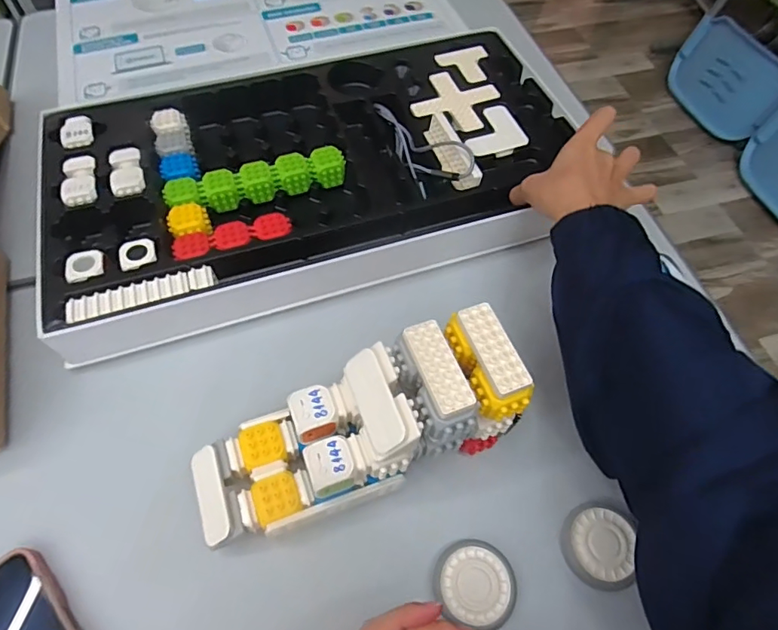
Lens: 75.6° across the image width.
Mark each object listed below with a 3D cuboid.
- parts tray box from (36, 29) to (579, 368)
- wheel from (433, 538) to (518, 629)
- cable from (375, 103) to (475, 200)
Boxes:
[{"bbox_3d":[-0.071,-0.150,0.528,0.533,0.046,0.309,-16,62,-10],"label":"parts tray box"},{"bbox_3d":[0.062,0.195,0.365,0.056,0.014,0.054,1,61,-1],"label":"wheel"},{"bbox_3d":[0.035,-0.189,0.536,0.063,0.015,0.150,-32,62,12],"label":"cable"}]

